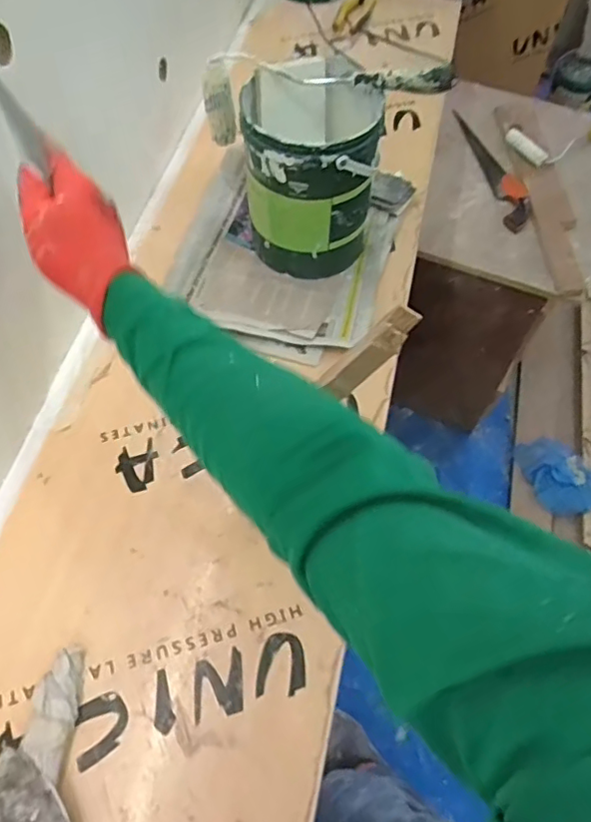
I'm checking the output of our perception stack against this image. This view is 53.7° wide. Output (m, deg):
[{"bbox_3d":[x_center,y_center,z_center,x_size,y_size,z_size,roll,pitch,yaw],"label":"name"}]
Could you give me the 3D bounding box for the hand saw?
[{"bbox_3d":[0.441,-0.539,1.293,0.071,0.029,0.346,-9,61,-6],"label":"hand saw"}]

